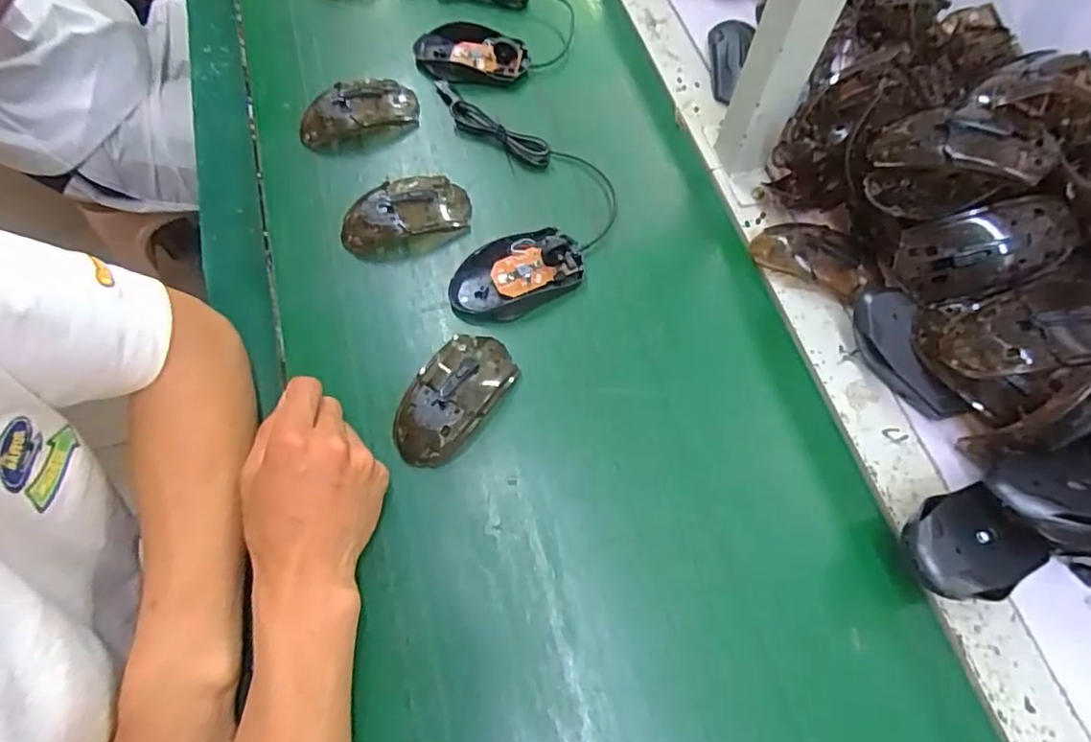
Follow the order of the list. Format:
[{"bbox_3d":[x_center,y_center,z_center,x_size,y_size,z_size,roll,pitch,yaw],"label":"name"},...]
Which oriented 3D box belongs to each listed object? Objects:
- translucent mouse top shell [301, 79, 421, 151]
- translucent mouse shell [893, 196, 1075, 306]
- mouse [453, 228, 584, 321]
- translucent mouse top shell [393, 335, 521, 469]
[{"bbox_3d":[-0.176,-0.243,0.551,0.108,0.027,0.047,-25,69,-13],"label":"translucent mouse top shell"},{"bbox_3d":[0.308,-0.086,0.416,0.107,0.034,0.059,-23,89,27],"label":"translucent mouse shell"},{"bbox_3d":[-0.022,-0.080,0.482,0.112,0.023,0.068,-27,70,-13],"label":"mouse"},{"bbox_3d":[-0.069,0.017,0.432,0.063,0.026,0.109,28,68,10],"label":"translucent mouse top shell"}]

